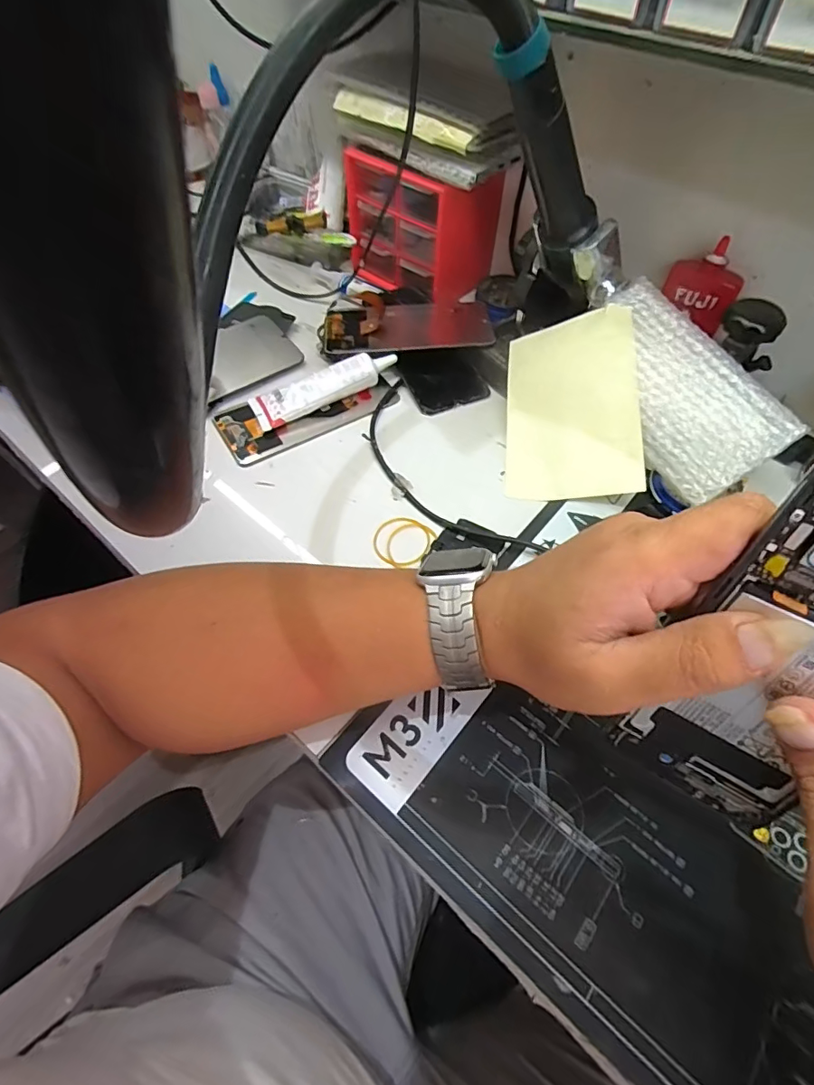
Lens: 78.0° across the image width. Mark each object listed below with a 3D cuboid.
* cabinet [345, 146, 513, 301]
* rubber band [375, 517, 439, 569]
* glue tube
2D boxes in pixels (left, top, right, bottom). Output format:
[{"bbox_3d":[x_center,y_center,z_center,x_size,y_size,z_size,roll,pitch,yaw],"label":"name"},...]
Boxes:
[{"bbox_3d":[0.021,-0.340,0.525,0.146,0.115,0.116,36,64,20],"label":"cabinet"},{"bbox_3d":[-0.004,-0.001,0.384,0.043,0.004,0.044,30,62,17],"label":"rubber band"},{"bbox_3d":[-0.073,-0.141,0.450,0.132,0.029,0.035,-23,60,-14],"label":"glue tube"}]

